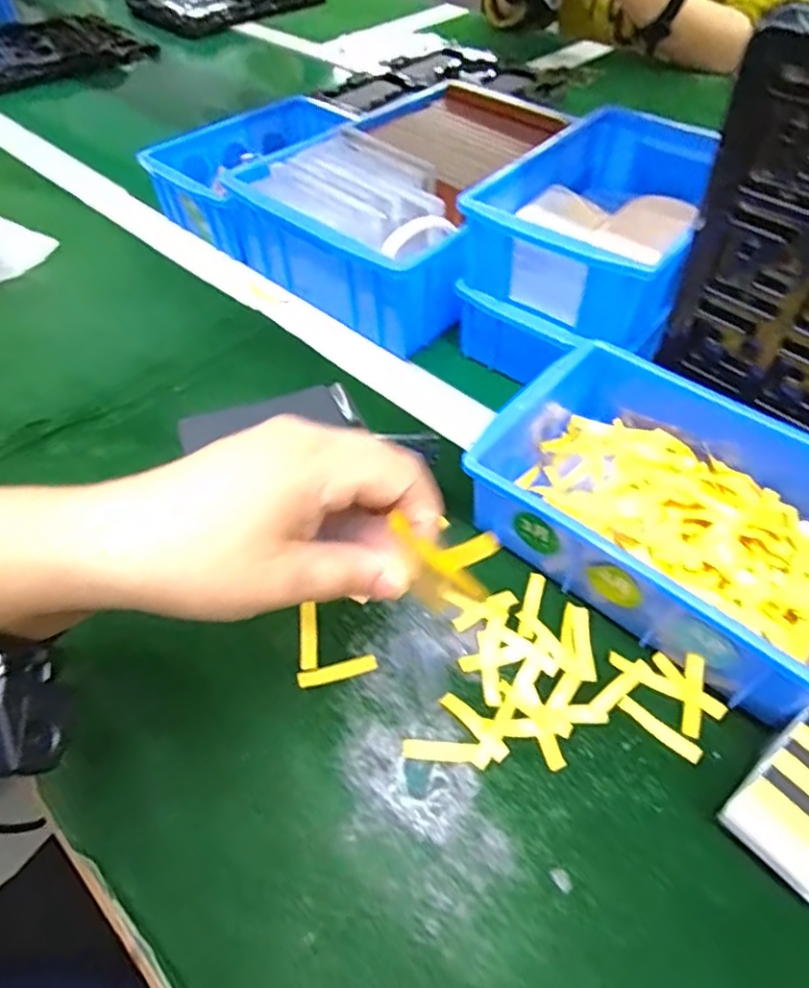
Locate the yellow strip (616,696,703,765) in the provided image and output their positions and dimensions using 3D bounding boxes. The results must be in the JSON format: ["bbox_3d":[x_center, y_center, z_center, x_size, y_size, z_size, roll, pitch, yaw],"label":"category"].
[{"bbox_3d":[0.121,0.111,0.290,0.040,0.004,0.008,35,60,26],"label":"yellow strip"}]

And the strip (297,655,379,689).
[{"bbox_3d":[-0.034,0.089,0.309,0.040,0.004,0.008,-12,52,-9],"label":"strip"}]

